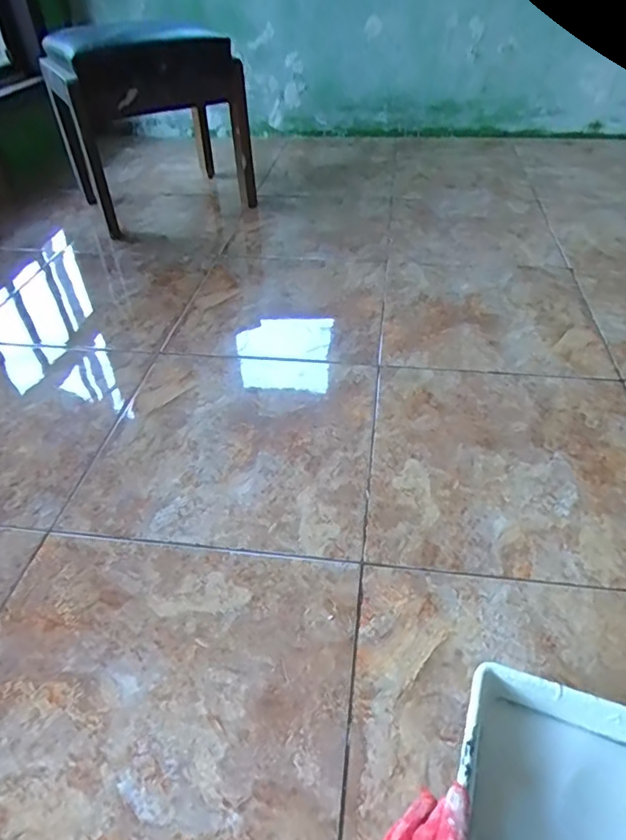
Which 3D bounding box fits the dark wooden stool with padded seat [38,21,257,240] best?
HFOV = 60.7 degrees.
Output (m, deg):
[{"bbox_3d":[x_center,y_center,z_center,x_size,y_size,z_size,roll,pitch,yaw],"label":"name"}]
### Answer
[{"bbox_3d":[-0.447,-0.807,1.463,0.426,0.415,0.457,-21,45,-19],"label":"dark wooden stool with padded seat"}]

